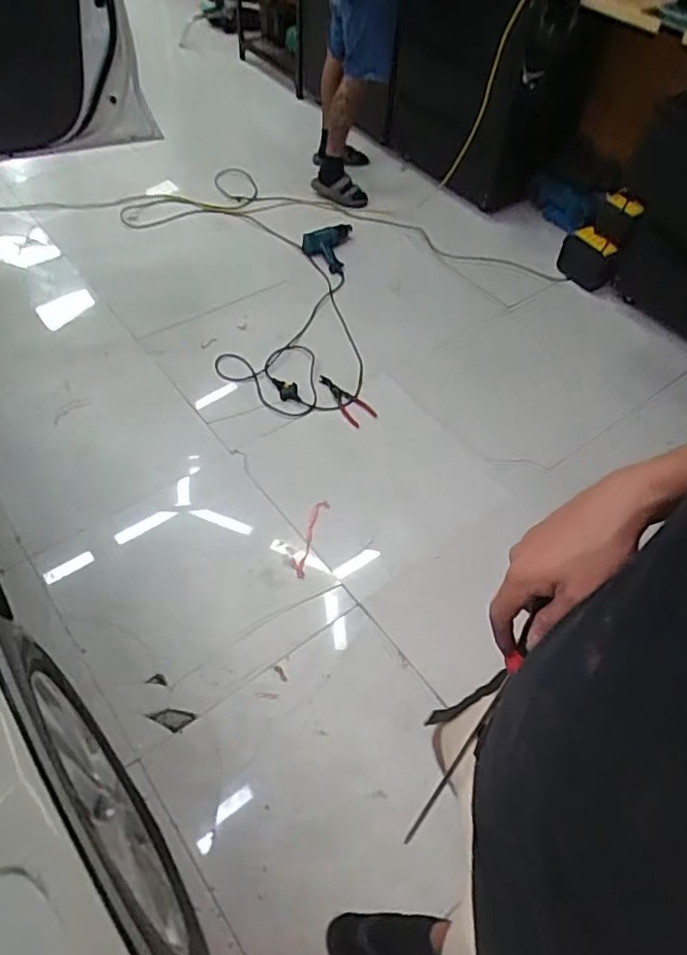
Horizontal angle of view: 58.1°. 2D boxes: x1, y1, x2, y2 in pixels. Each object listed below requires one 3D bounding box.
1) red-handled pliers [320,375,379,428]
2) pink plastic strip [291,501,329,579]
[{"bbox_3d":[0.005,-0.247,1.954,0.091,0.028,0.219,-31,60,-23],"label":"red-handled pliers"},{"bbox_3d":[-0.093,0.161,1.657,0.044,0.020,0.240,14,53,8],"label":"pink plastic strip"}]

